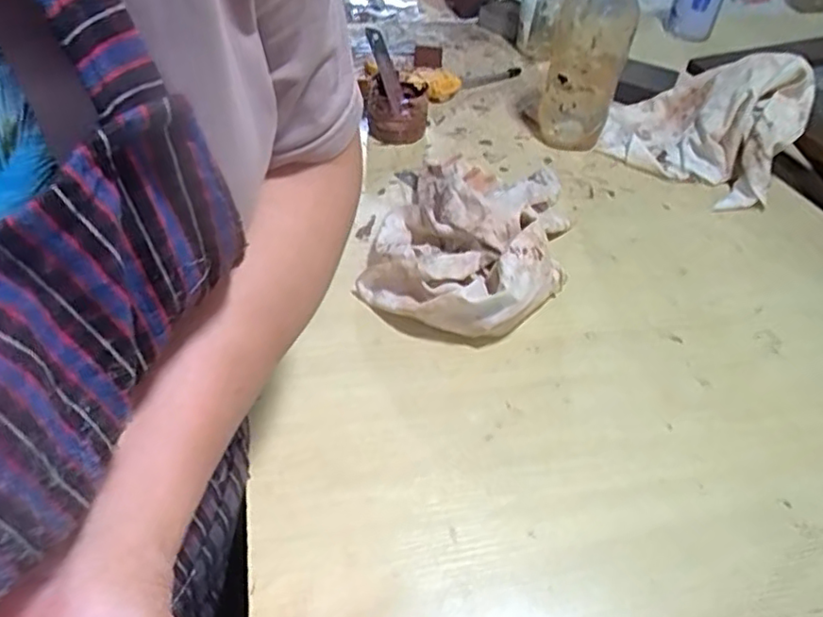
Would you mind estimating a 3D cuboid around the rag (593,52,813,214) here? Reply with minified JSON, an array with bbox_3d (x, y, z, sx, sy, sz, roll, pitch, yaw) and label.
[{"bbox_3d":[0.283,-0.192,0.641,0.173,0.100,0.140,27,49,21],"label":"rag"}]

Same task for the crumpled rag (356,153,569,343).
[{"bbox_3d":[0.051,-0.072,0.546,0.148,0.064,0.227,11,45,7],"label":"crumpled rag"}]

